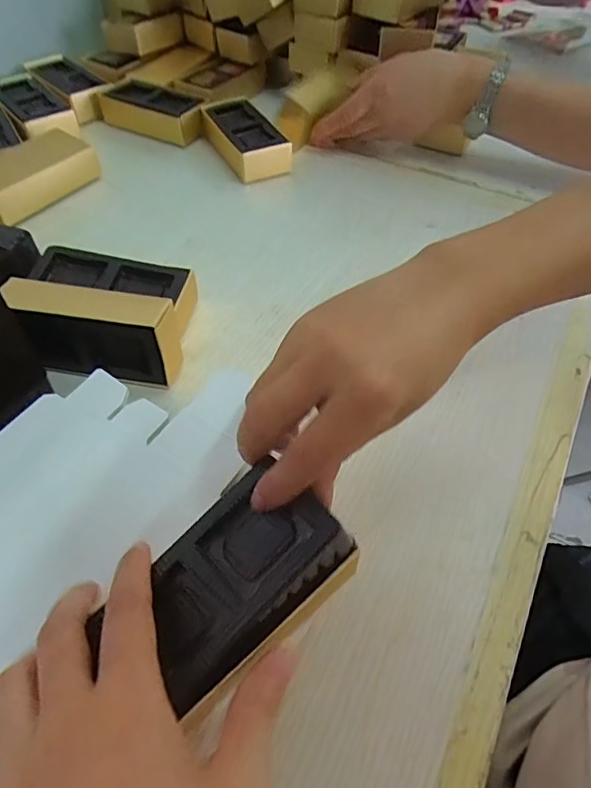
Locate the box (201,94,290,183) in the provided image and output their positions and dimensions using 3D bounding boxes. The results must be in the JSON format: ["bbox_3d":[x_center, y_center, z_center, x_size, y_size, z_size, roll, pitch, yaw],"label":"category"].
[{"bbox_3d":[-0.052,-0.269,0.527,0.050,0.034,0.114,-22,57,-18],"label":"box"}]

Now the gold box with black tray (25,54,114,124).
[{"bbox_3d":[-0.266,-0.365,0.596,0.056,0.028,0.130,-36,62,-26],"label":"gold box with black tray"}]

